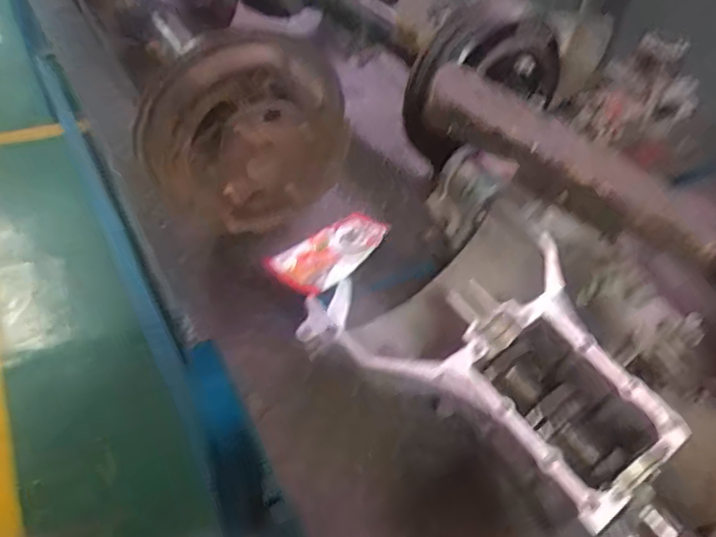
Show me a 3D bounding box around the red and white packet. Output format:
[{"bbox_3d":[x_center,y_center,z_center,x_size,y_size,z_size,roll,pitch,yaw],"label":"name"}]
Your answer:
[{"bbox_3d":[-0.032,-0.028,0.798,0.090,0.018,0.184,32,47,25],"label":"red and white packet"}]

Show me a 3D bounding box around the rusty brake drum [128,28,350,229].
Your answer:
[{"bbox_3d":[-0.137,-0.150,0.746,0.260,0.258,0.084,-13,45,-21],"label":"rusty brake drum"}]

